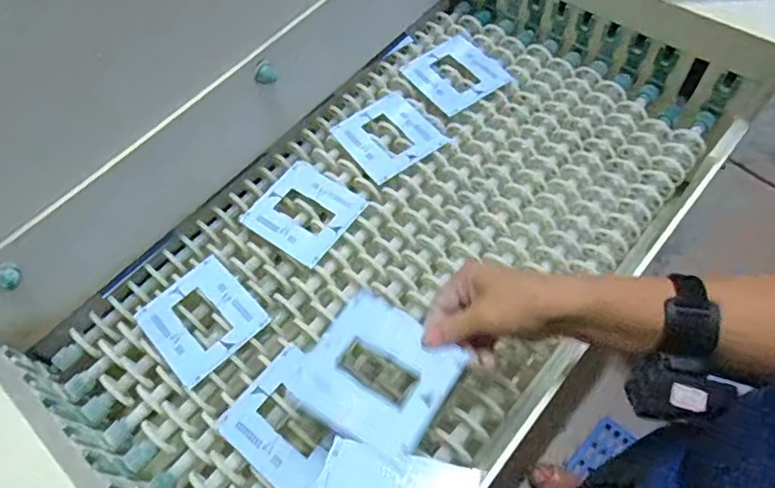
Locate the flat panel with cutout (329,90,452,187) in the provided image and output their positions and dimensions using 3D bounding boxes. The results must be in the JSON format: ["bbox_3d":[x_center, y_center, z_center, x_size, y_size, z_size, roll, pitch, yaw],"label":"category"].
[{"bbox_3d":[0.002,-0.131,0.654,0.105,0.007,0.113,-37,63,-17],"label":"flat panel with cutout"}]

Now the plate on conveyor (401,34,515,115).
[{"bbox_3d":[0.088,-0.223,0.704,0.109,0.010,0.115,-29,63,-12],"label":"plate on conveyor"}]

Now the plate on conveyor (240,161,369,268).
[{"bbox_3d":[-0.092,-0.037,0.606,0.107,0.007,0.104,33,66,20],"label":"plate on conveyor"}]

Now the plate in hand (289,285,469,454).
[{"bbox_3d":[-0.007,0.102,0.434,0.112,0.010,0.105,29,67,18],"label":"plate in hand"}]

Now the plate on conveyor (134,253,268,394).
[{"bbox_3d":[-0.188,0.074,0.548,0.100,0.007,0.107,-42,66,-17],"label":"plate on conveyor"}]

